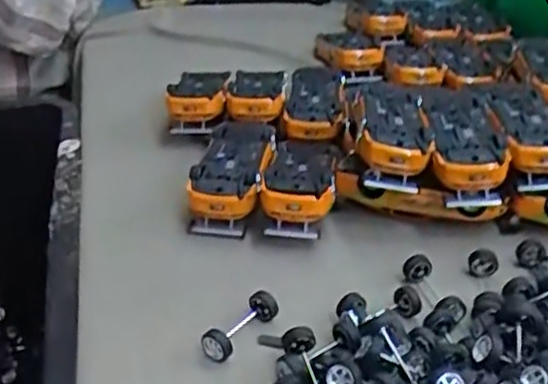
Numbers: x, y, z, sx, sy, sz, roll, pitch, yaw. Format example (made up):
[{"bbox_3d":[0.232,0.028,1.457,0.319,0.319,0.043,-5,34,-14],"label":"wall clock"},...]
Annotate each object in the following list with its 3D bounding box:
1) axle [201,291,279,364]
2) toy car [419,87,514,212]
[{"bbox_3d":[-0.021,0.083,0.440,0.017,0.019,0.056,25,43,33],"label":"axle"},{"bbox_3d":[0.147,-0.047,0.563,0.054,0.034,0.143,1,35,4],"label":"toy car"}]

